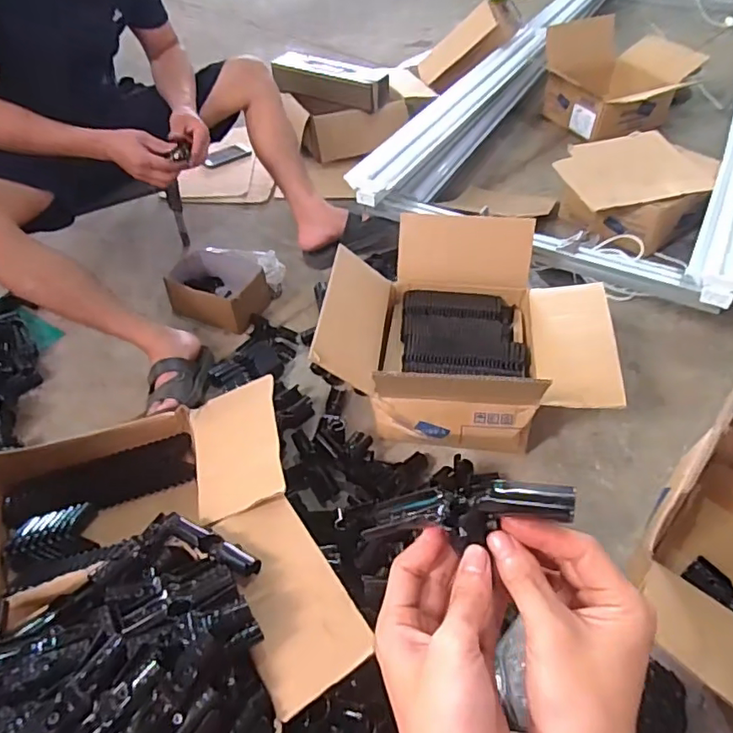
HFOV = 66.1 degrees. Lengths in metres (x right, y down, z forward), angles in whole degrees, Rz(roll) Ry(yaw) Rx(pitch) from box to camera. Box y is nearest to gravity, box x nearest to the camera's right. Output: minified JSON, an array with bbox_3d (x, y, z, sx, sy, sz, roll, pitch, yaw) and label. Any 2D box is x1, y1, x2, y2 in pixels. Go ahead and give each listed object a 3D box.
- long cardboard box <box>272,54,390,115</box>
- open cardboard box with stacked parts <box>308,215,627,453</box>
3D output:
[{"bbox_3d":[-0.120,-0.871,1.723,0.386,0.083,0.111,23,51,21],"label":"long cardboard box"},{"bbox_3d":[0.184,-0.054,1.060,0.503,0.226,0.429,5,47,7],"label":"open cardboard box with stacked parts"}]

